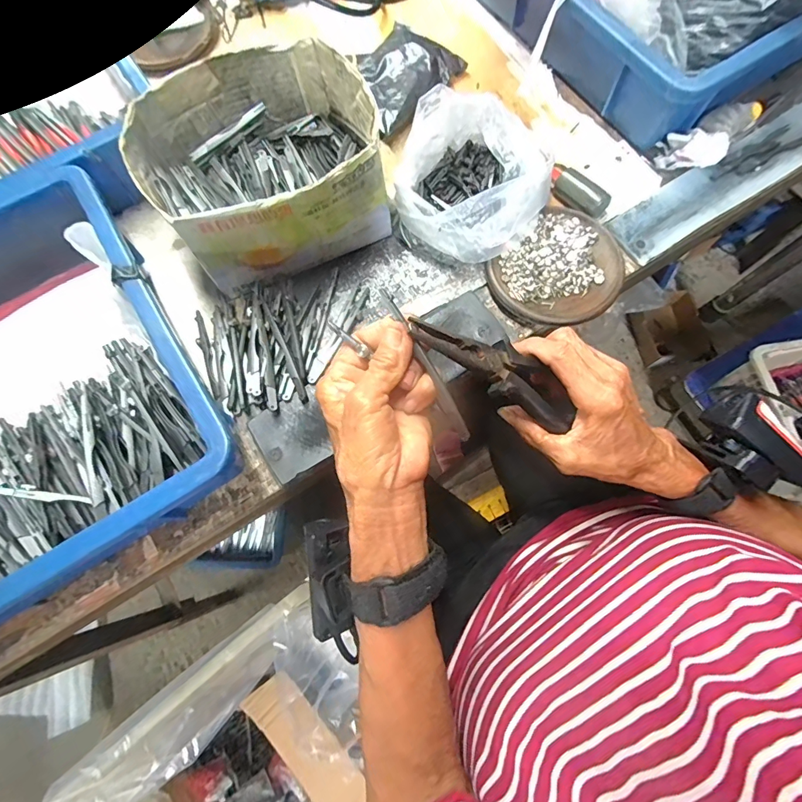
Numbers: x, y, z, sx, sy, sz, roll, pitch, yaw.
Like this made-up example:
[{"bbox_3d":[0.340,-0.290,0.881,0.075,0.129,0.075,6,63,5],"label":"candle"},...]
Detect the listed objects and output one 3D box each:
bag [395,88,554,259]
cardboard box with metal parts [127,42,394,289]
[{"bbox_3d":[0.061,-0.188,0.359,0.122,0.069,0.124,18,74,7],"label":"bag"},{"bbox_3d":[-0.110,-0.191,0.352,0.174,0.095,0.154,-29,75,-7],"label":"cardboard box with metal parts"}]

